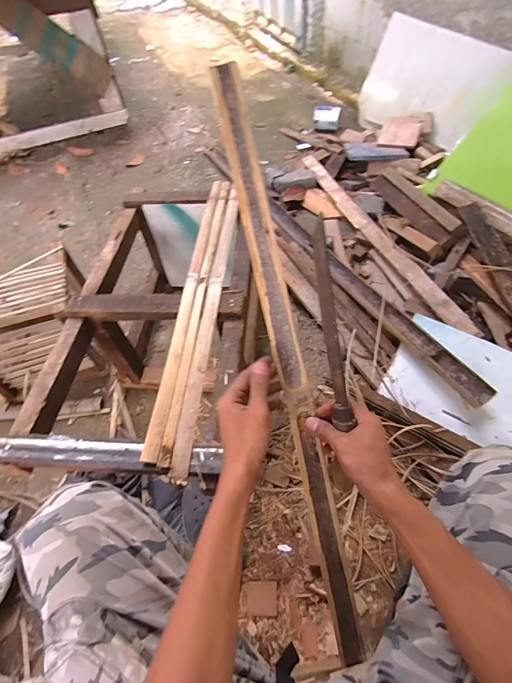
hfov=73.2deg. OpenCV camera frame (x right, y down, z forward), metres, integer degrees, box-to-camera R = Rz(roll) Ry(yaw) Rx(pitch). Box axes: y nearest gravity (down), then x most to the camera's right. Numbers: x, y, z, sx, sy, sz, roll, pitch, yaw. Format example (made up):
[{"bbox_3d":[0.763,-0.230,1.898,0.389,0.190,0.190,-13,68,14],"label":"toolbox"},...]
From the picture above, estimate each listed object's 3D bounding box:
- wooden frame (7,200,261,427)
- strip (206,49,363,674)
[{"bbox_3d":[-0.221,-0.051,0.957,0.409,0.354,0.723,-1,56,4],"label":"wooden frame"},{"bbox_3d":[0.054,0.071,0.460,0.038,0.012,0.802,-14,97,-5],"label":"strip"}]

